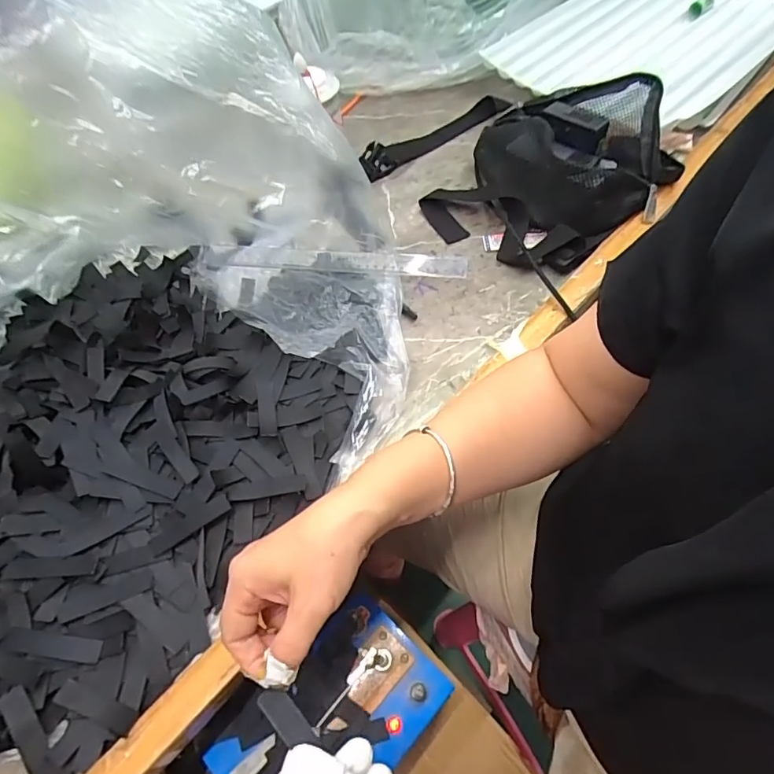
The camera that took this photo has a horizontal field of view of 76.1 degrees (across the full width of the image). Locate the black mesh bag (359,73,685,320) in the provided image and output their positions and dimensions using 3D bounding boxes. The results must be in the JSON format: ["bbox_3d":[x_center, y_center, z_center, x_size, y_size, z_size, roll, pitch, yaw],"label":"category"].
[{"bbox_3d":[0.159,-0.291,0.615,0.343,0.089,0.338,33,66,22],"label":"black mesh bag"}]

